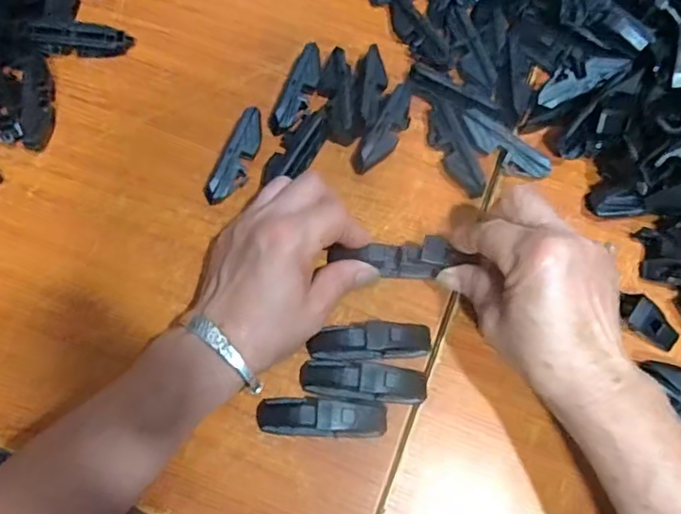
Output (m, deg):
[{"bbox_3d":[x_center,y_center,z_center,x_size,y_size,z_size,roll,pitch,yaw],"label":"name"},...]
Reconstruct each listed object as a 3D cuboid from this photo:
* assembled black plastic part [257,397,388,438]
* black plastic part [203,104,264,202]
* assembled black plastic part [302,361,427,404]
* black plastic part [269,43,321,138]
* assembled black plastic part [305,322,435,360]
[{"bbox_3d":[-0.011,0.096,0.354,0.077,0.026,0.021,4,69,-1],"label":"assembled black plastic part"},{"bbox_3d":[-0.070,-0.068,0.407,0.018,0.018,0.072,22,70,6],"label":"black plastic part"},{"bbox_3d":[0.015,0.075,0.361,0.077,0.024,0.020,8,69,0],"label":"assembled black plastic part"},{"bbox_3d":[-0.031,-0.122,0.436,0.022,0.020,0.075,20,70,5],"label":"black plastic part"},{"bbox_3d":[0.019,0.053,0.370,0.075,0.025,0.020,-3,70,-4],"label":"assembled black plastic part"}]

